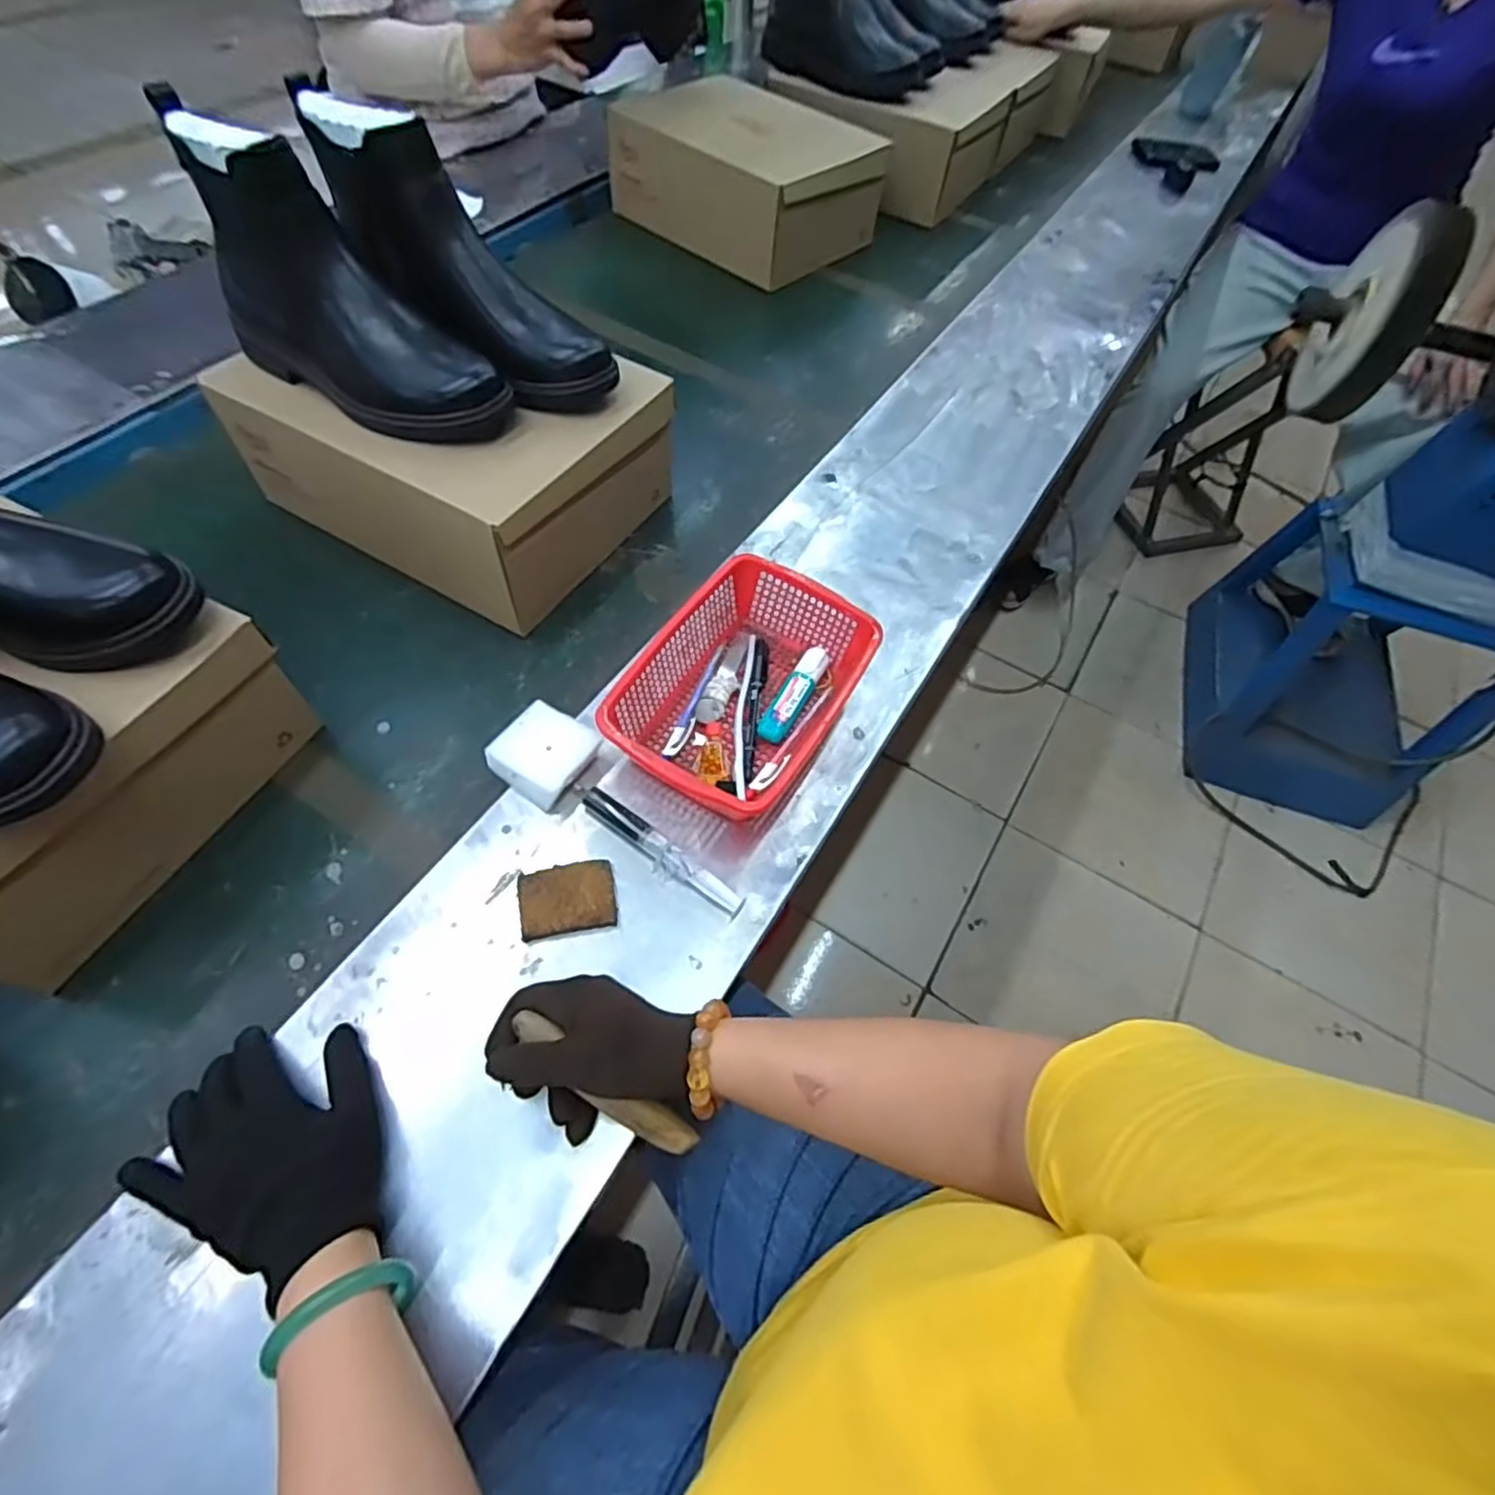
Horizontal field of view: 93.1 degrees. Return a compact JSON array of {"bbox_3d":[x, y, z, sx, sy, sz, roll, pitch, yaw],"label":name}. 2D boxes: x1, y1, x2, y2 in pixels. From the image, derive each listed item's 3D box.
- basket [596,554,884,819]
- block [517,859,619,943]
[{"bbox_3d":[0.001,-0.046,0.589,0.155,0.078,0.230,25,60,13],"label":"basket"},{"bbox_3d":[-0.130,0.110,0.513,0.065,0.017,0.047,-8,60,-10],"label":"block"}]

